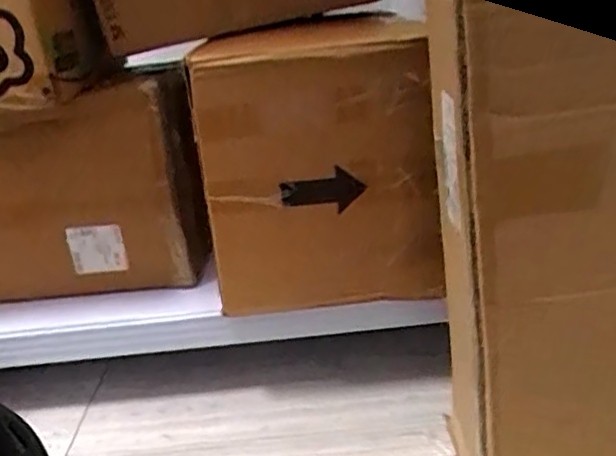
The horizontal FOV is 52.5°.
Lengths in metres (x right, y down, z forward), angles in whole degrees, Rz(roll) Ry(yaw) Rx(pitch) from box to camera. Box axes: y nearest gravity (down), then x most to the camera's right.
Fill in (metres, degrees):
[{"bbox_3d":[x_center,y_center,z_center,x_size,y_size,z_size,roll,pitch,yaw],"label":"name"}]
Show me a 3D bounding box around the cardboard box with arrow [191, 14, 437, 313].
[{"bbox_3d":[0.017,-0.080,0.825,0.293,0.338,0.190,-3,21,6],"label":"cardboard box with arrow"}]

